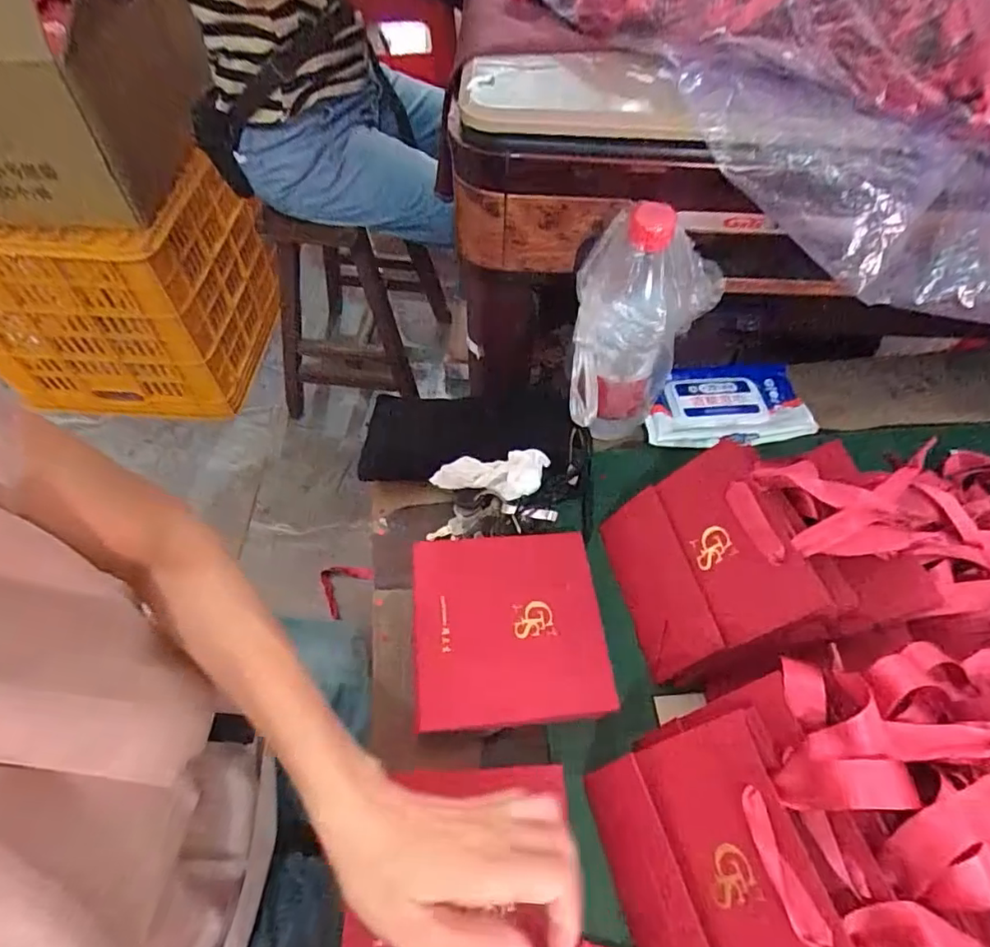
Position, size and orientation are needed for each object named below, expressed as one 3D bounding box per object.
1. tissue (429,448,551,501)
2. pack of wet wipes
[{"bbox_3d":[-0.004,0.002,0.493,0.098,0.033,0.034,3,56,1],"label":"tissue"},{"bbox_3d":[0.235,-0.070,0.572,0.164,0.021,0.097,1,56,-1],"label":"pack of wet wipes"}]

